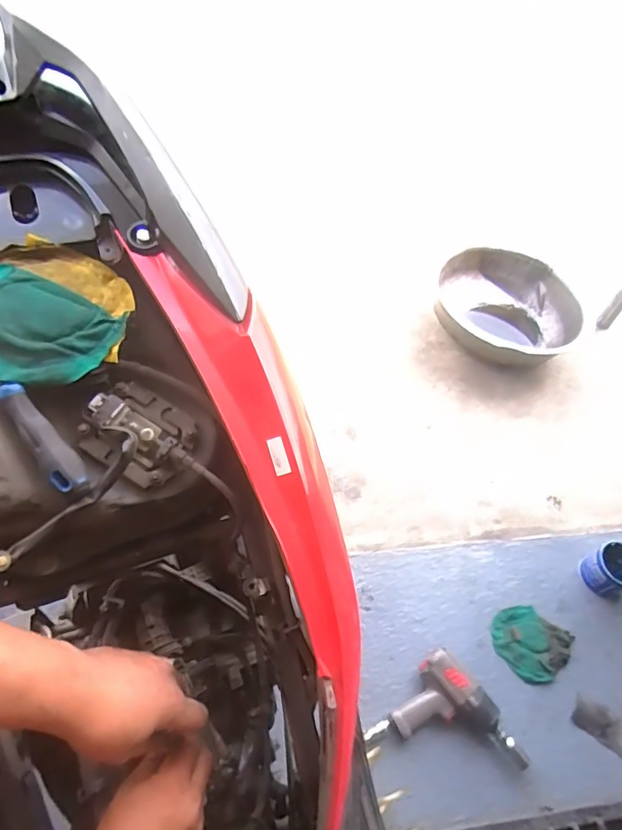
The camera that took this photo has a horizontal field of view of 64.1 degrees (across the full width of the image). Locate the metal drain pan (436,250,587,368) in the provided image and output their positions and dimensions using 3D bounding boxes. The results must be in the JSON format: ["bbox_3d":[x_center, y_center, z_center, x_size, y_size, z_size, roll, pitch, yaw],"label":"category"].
[{"bbox_3d":[0.623,-0.338,1.613,0.440,0.139,0.465,16,55,5],"label":"metal drain pan"}]

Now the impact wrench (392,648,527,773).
[{"bbox_3d":[0.285,0.605,0.956,0.163,0.070,0.246,-35,65,-26],"label":"impact wrench"}]

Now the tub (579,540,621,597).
[{"bbox_3d":[0.711,0.359,1.165,0.118,0.105,0.105,-17,59,-17],"label":"tub"}]

